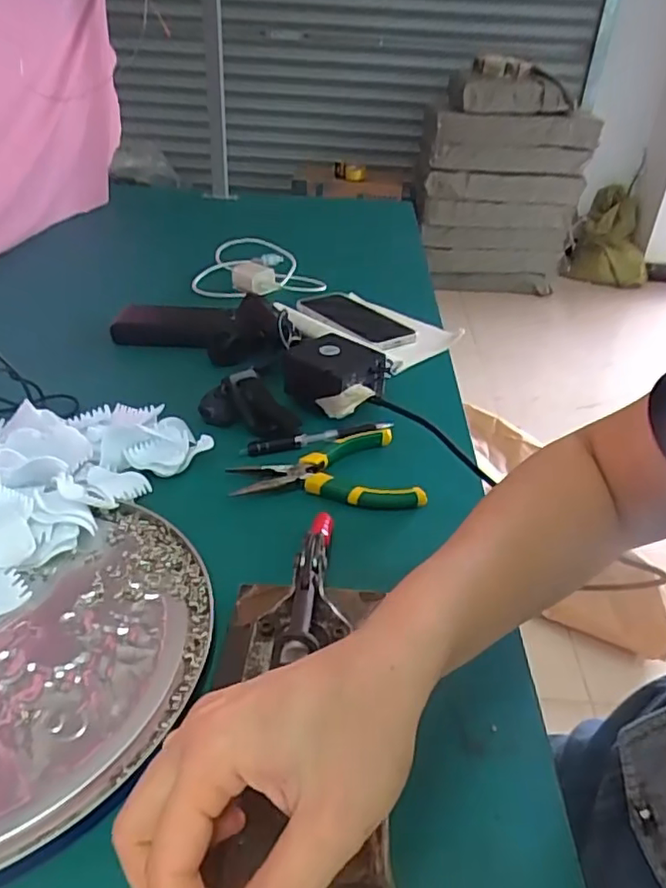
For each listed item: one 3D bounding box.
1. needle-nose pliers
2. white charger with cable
[{"bbox_3d":[-0.006,0.017,0.513,0.150,0.013,0.095,1,33,-3],"label":"needle-nose pliers"},{"bbox_3d":[-0.130,-0.267,0.913,0.173,0.033,0.227,-11,36,-21],"label":"white charger with cable"}]

